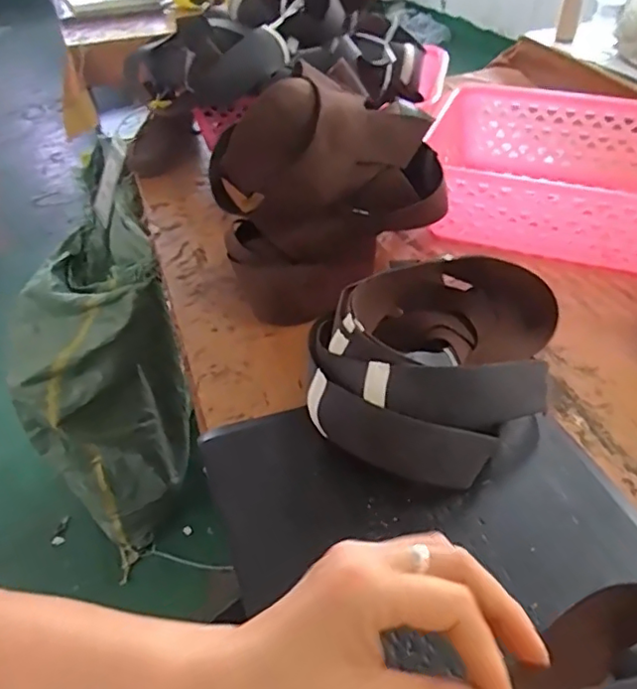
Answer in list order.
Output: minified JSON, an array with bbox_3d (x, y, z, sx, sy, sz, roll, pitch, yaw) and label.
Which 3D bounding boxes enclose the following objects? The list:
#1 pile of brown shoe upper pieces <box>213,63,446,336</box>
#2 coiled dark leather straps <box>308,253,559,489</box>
[{"bbox_3d":[0.017,-0.172,0.666,0.245,0.224,0.140,-18,44,-17],"label":"pile of brown shoe upper pieces"},{"bbox_3d":[0.123,0.010,0.540,0.173,0.119,0.261,25,48,26],"label":"coiled dark leather straps"}]

